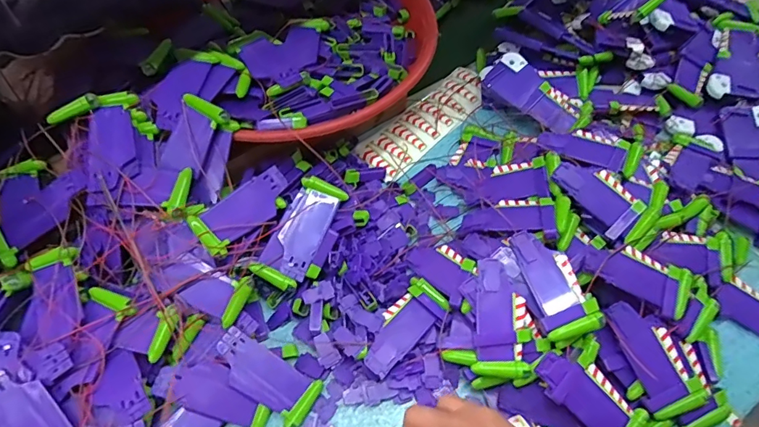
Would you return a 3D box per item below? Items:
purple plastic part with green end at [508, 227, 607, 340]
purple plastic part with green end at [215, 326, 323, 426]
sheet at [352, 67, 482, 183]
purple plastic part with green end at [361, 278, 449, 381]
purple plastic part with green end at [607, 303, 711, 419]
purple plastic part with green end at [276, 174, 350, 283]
[{"bbox_3d":[0.138,0.055,0.372,0.041,0.016,0.090,-24,61,7],"label":"purple plastic part with green end"},{"bbox_3d":[-0.092,0.129,0.368,0.089,0.007,0.039,38,64,5],"label":"purple plastic part with green end"},{"bbox_3d":[0.054,-0.110,0.531,0.071,0.009,0.184,38,66,24],"label":"sheet"},{"bbox_3d":[0.020,0.099,0.391,0.039,0.020,0.088,34,64,18],"label":"purple plastic part with green end"},{"bbox_3d":[0.214,0.114,0.366,0.042,0.021,0.088,-24,62,-15],"label":"purple plastic part with green end"},{"bbox_3d":[-0.064,0.012,0.409,0.039,0.016,0.088,18,78,10],"label":"purple plastic part with green end"}]

